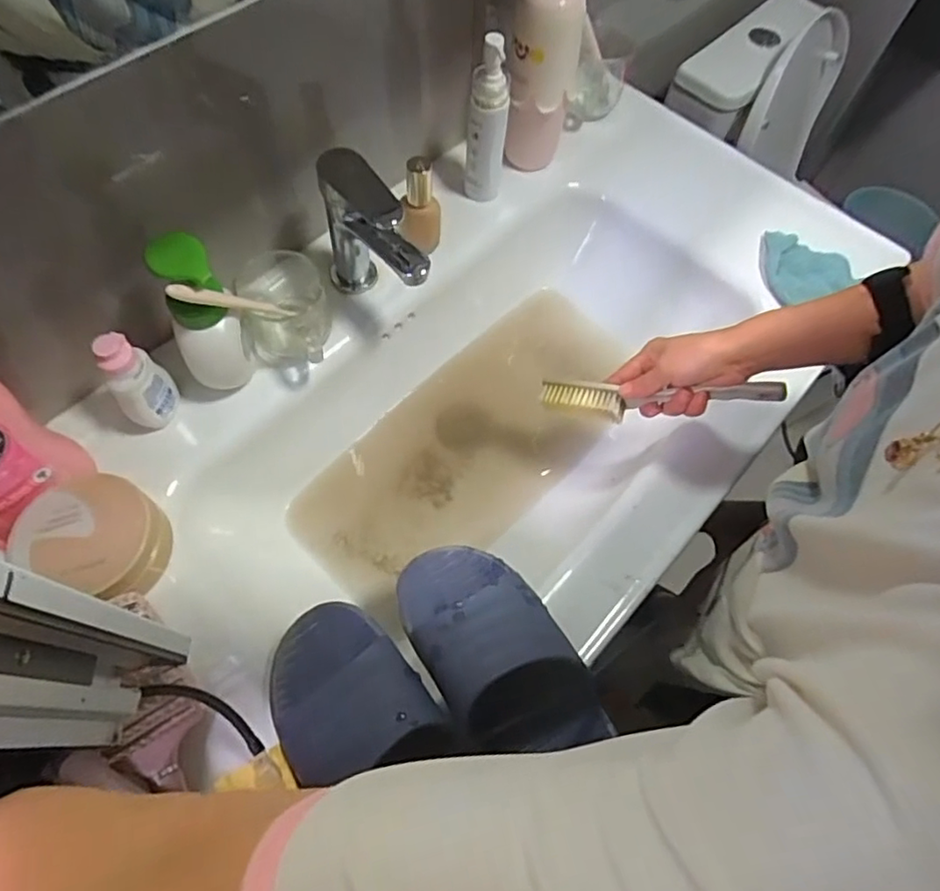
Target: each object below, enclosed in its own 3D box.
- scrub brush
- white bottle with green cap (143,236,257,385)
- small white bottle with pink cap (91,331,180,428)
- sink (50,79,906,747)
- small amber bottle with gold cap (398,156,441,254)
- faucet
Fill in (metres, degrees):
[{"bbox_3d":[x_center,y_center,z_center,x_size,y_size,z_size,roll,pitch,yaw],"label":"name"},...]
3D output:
[{"bbox_3d":[0.173,-0.045,0.563,0.221,0.026,0.035,1,61,27],"label":"scrub brush"},{"bbox_3d":[-0.234,-0.106,0.527,0.061,0.170,0.050,-26,68,-14],"label":"white bottle with green cap"},{"bbox_3d":[-0.294,-0.054,0.528,0.028,0.113,0.039,-2,64,-4],"label":"small white bottle with pink cap"},{"bbox_3d":[0.063,-0.063,0.677,0.815,0.143,0.463,-38,71,-18],"label":"sink"},{"bbox_3d":[-0.054,-0.250,0.625,0.039,0.110,0.032,25,66,9],"label":"small amber bottle with gold cap"},{"bbox_3d":[-0.094,-0.196,0.582,0.149,0.153,0.045,35,68,14],"label":"faucet"}]

